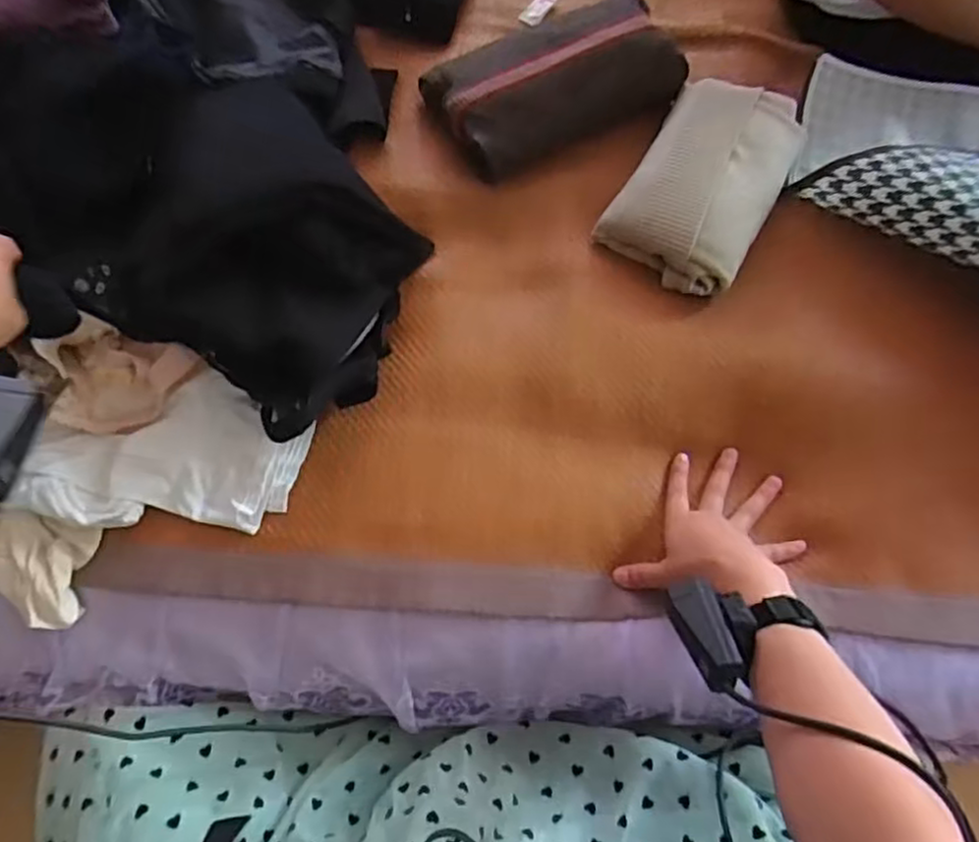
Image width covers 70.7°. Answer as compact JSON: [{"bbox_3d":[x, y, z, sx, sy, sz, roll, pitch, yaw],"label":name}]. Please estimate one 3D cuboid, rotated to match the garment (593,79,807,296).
[{"bbox_3d":[0.222,-0.244,0.692,0.138,0.051,0.229,31,73,11],"label":"garment"}]

